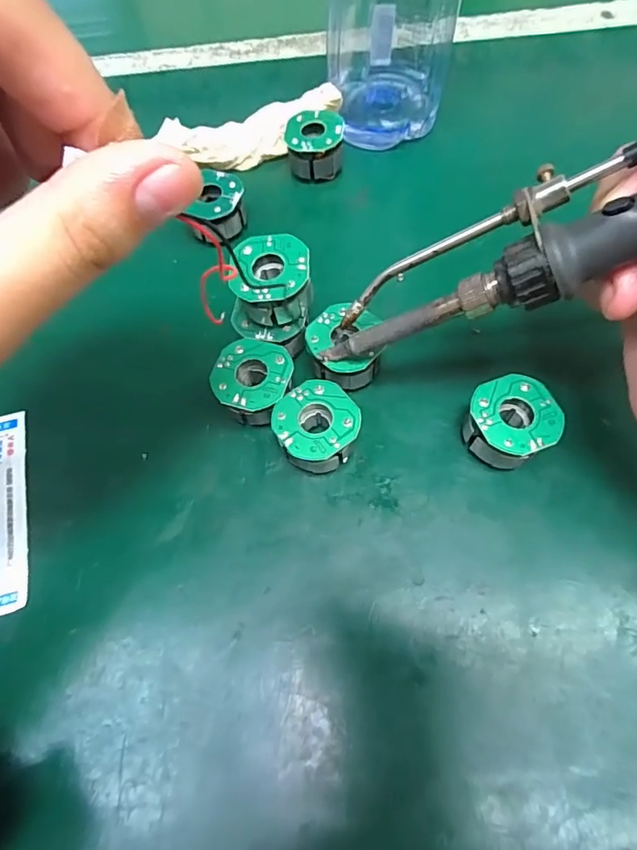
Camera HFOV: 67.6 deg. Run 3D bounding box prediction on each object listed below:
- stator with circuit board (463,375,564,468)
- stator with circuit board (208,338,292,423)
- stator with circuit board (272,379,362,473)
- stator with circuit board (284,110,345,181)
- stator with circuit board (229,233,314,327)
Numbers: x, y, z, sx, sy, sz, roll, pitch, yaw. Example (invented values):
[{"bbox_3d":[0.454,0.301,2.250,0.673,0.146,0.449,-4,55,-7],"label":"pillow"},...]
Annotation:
[{"bbox_3d":[0.070,0.001,0.178,0.032,0.021,0.031,-1,65,2],"label":"stator with circuit board"},{"bbox_3d":[-0.025,-0.014,0.192,0.030,0.021,0.032,-1,65,2],"label":"stator with circuit board"},{"bbox_3d":[0.000,0.002,0.182,0.031,0.021,0.031,-1,65,2],"label":"stator with circuit board"},{"bbox_3d":[-0.001,-0.146,0.252,0.029,0.022,0.028,2,65,3],"label":"stator with circuit board"},{"bbox_3d":[-0.018,-0.055,0.187,0.030,0.023,0.030,-5,65,0],"label":"stator with circuit board"}]

